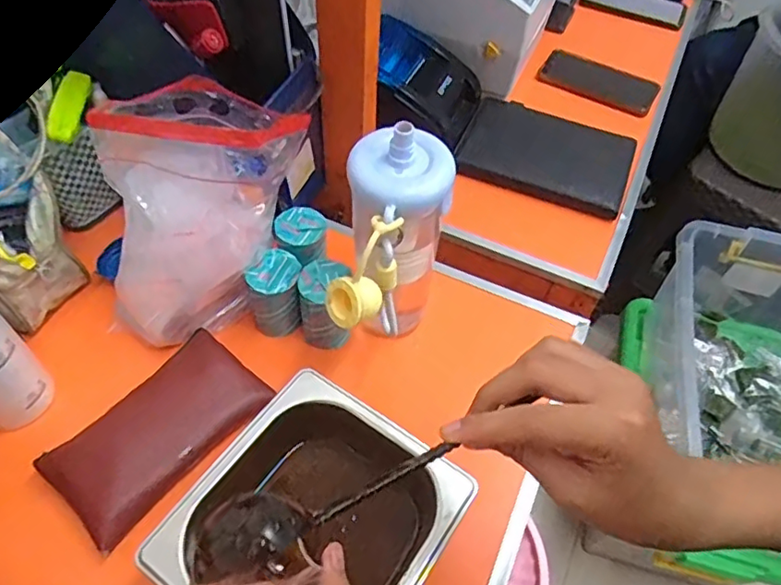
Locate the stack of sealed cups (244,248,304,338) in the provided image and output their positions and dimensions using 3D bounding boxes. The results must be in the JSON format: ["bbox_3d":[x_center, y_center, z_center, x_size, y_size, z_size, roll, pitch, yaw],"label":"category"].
[{"bbox_3d":[-0.109,0.002,0.556,0.050,0.084,0.046,-4,55,-7],"label":"stack of sealed cups"}]

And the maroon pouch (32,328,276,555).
[{"bbox_3d":[-0.200,0.124,0.512,0.097,0.033,0.178,36,60,20],"label":"maroon pouch"}]

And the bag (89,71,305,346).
[{"bbox_3d":[-0.164,-0.073,0.515,0.103,0.204,0.188,28,57,15],"label":"bag"}]

